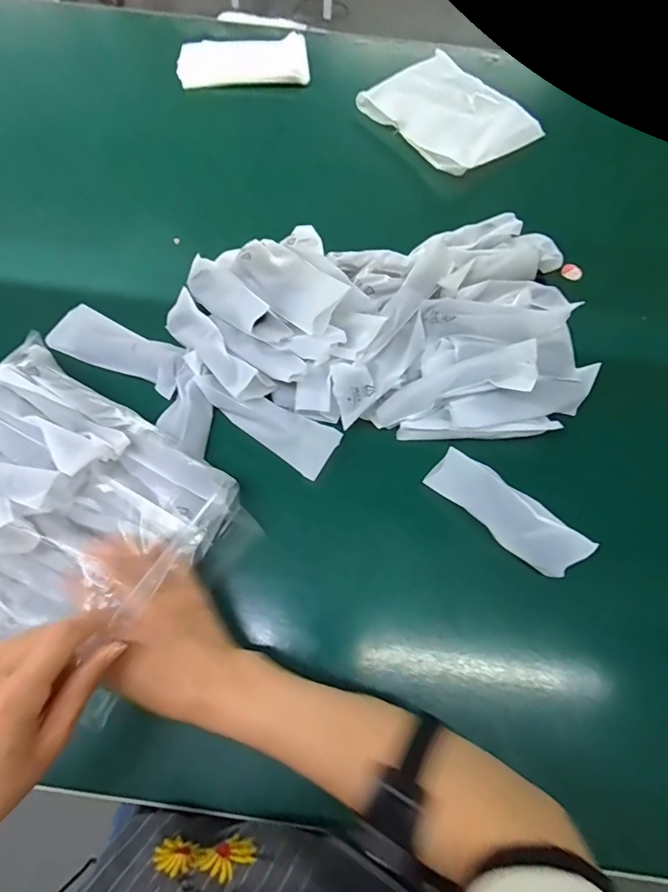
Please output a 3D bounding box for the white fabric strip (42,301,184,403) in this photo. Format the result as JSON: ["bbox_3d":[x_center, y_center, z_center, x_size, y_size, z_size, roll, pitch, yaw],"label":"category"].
[{"bbox_3d":[-0.224,-0.100,0.468,0.143,0.017,0.053,25,91,4],"label":"white fabric strip"}]

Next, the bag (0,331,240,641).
[{"bbox_3d":[-0.241,0.050,0.385,0.250,0.076,0.206,32,72,11],"label":"bag"}]

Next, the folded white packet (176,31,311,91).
[{"bbox_3d":[-0.130,-0.557,0.651,0.182,0.019,0.082,-3,69,-2],"label":"folded white packet"}]

